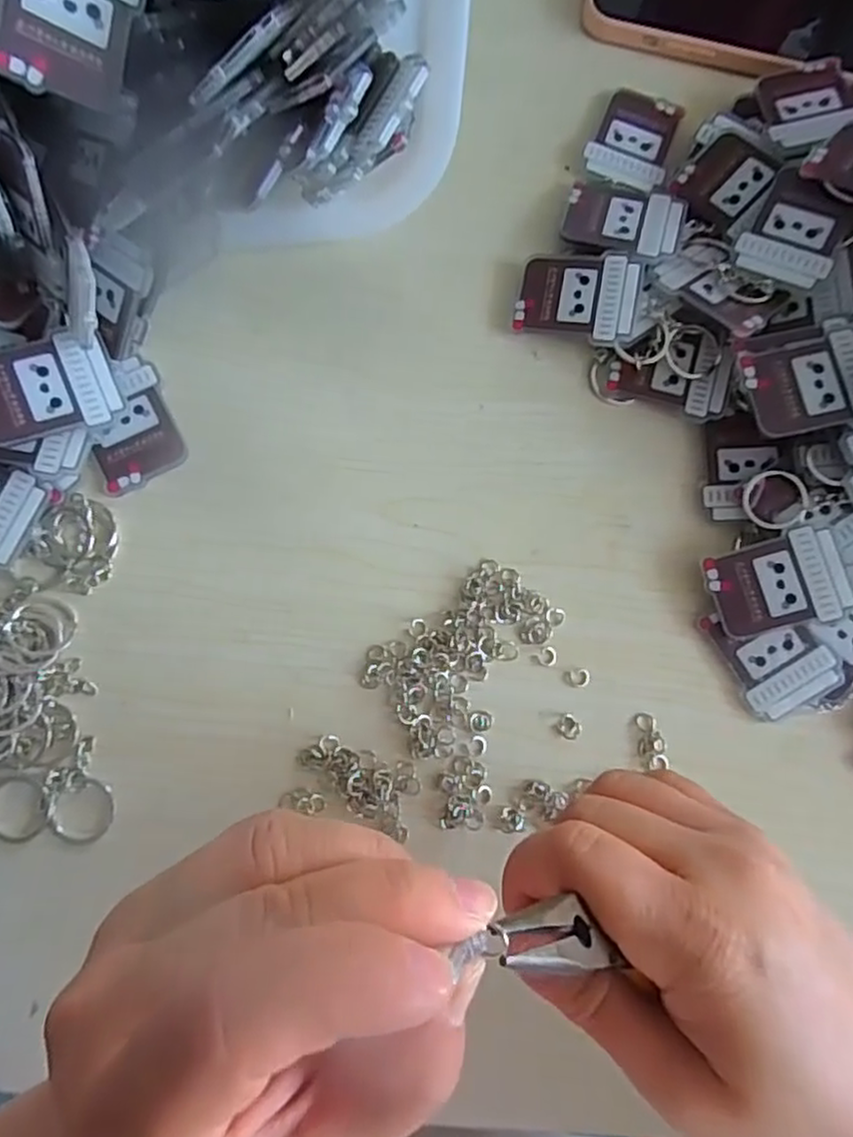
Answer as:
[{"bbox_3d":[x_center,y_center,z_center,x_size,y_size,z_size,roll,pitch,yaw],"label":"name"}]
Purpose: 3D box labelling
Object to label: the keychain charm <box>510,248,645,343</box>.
[{"bbox_3d":[0.066,-0.119,0.302,0.052,0.004,0.039,11,85,12],"label":"keychain charm"}]

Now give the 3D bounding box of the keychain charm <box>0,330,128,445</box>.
[{"bbox_3d":[-0.150,-0.071,0.269,0.053,0.009,0.039,-15,88,-19],"label":"keychain charm"}]

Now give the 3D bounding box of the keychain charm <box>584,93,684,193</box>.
[{"bbox_3d":[0.097,-0.201,0.322,0.037,0.004,0.052,20,81,-1],"label":"keychain charm"}]

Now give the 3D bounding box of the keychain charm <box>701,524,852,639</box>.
[{"bbox_3d":[0.145,0.006,0.283,0.052,0.004,0.037,-18,83,13],"label":"keychain charm"}]

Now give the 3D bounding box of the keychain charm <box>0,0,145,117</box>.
[{"bbox_3d":[-0.116,-0.181,0.223,0.039,0.004,0.053,5,104,-35],"label":"keychain charm"}]

